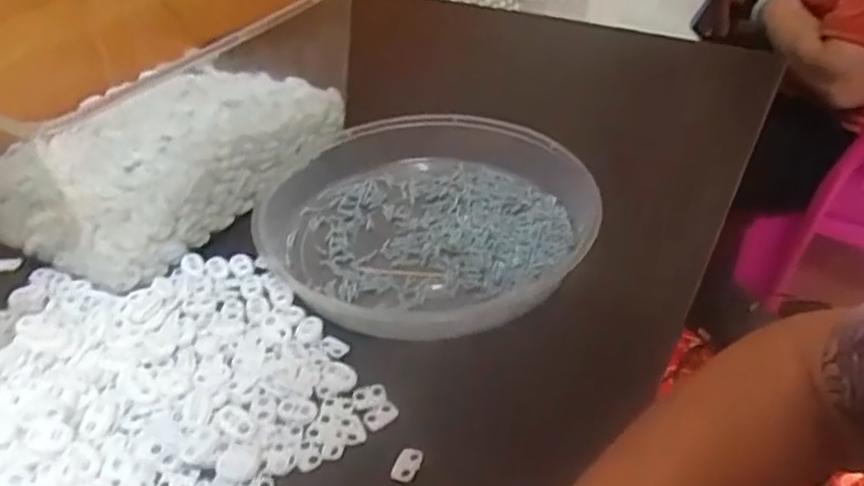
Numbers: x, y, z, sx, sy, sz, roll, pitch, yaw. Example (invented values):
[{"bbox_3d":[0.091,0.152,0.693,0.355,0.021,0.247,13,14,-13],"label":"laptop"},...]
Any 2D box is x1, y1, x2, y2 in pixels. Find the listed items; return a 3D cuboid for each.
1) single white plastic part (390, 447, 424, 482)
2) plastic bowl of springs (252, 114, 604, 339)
[{"bbox_3d":[-0.013,0.114,0.353,0.013,0.005,0.018,12,40,17],"label":"single white plastic part"},{"bbox_3d":[-0.007,-0.024,0.501,0.221,0.049,0.222,-1,38,1],"label":"plastic bowl of springs"}]

